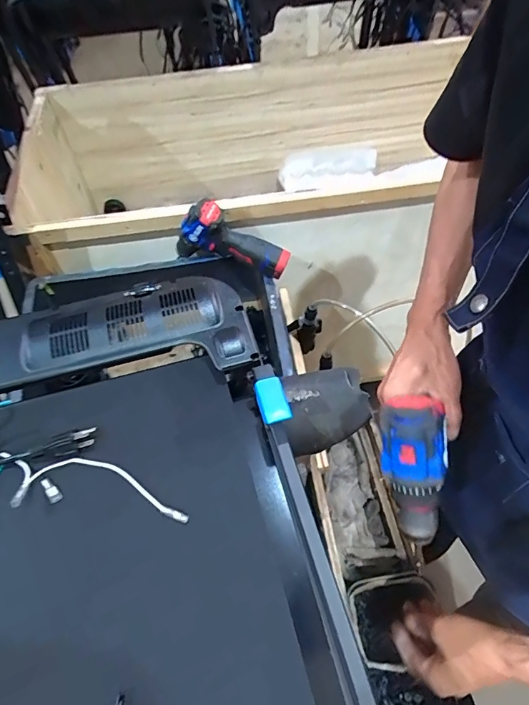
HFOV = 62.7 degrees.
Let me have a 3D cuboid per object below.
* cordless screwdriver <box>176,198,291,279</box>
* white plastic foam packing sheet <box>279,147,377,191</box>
[{"bbox_3d":[-0.060,-0.201,0.817,0.210,0.130,0.057,21,57,0],"label":"cordless screwdriver"},{"bbox_3d":[0.213,-0.622,1.445,0.339,0.105,0.025,-14,23,-8],"label":"white plastic foam packing sheet"}]

